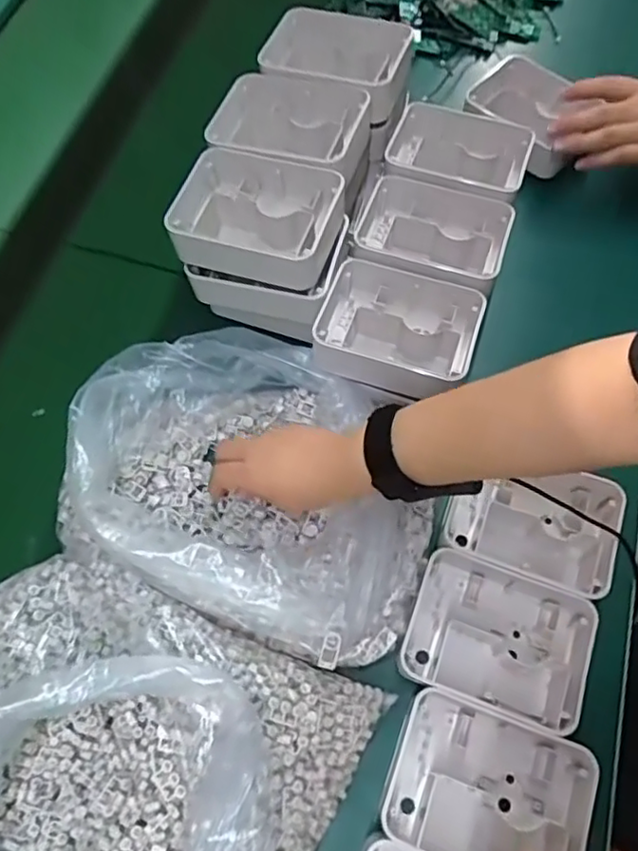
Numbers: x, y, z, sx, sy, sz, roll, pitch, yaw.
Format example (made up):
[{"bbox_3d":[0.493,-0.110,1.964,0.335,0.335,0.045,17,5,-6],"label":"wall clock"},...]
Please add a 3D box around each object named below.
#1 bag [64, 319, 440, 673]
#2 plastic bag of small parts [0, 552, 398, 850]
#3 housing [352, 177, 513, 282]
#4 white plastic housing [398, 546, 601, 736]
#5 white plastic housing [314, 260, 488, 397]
[{"bbox_3d":[-0.045,0.037,0.480,0.274,0.084,0.212,21,69,10],"label":"bag"},{"bbox_3d":[-0.159,0.226,0.407,0.321,0.127,0.273,27,70,12],"label":"plastic bag of small parts"},{"bbox_3d":[0.099,-0.169,0.563,0.136,0.048,0.094,17,68,9],"label":"housing"},{"bbox_3d":[0.134,0.160,0.467,0.127,0.039,0.099,19,69,9],"label":"white plastic housing"},{"bbox_3d":[0.065,-0.075,0.525,0.132,0.050,0.105,15,68,8],"label":"white plastic housing"}]

